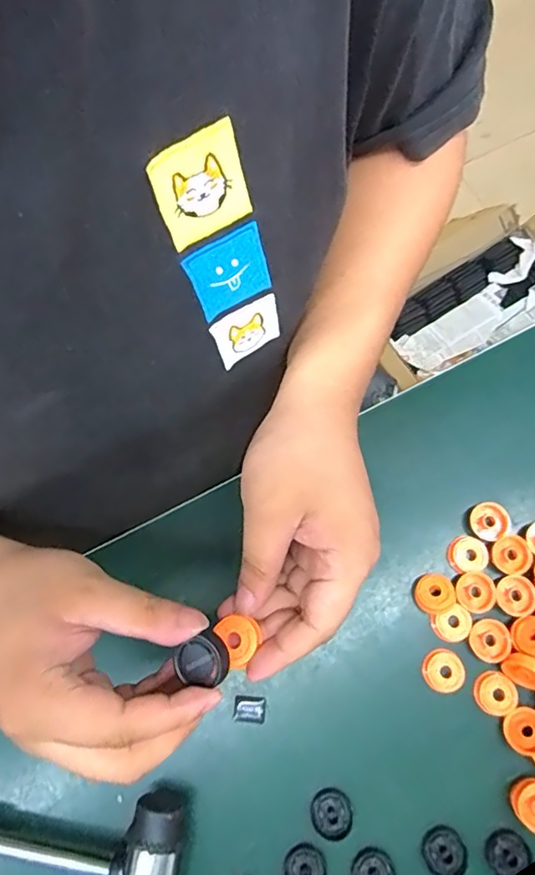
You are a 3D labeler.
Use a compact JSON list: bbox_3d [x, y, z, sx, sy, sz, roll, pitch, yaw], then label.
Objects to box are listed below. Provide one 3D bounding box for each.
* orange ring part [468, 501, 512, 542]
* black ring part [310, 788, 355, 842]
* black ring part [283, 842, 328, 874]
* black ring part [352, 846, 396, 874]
[{"bbox_3d":[0.152,0.057,0.363,0.025,0.008,0.025,0,75,1],"label":"orange ring part"},{"bbox_3d":[0.039,0.229,0.321,0.025,0.007,0.024,0,75,1],"label":"black ring part"},{"bbox_3d":[0.023,0.259,0.316,0.026,0.004,0.025,-42,78,-9],"label":"black ring part"},{"bbox_3d":[0.063,0.260,0.315,0.024,0.007,0.025,0,75,1],"label":"black ring part"}]

